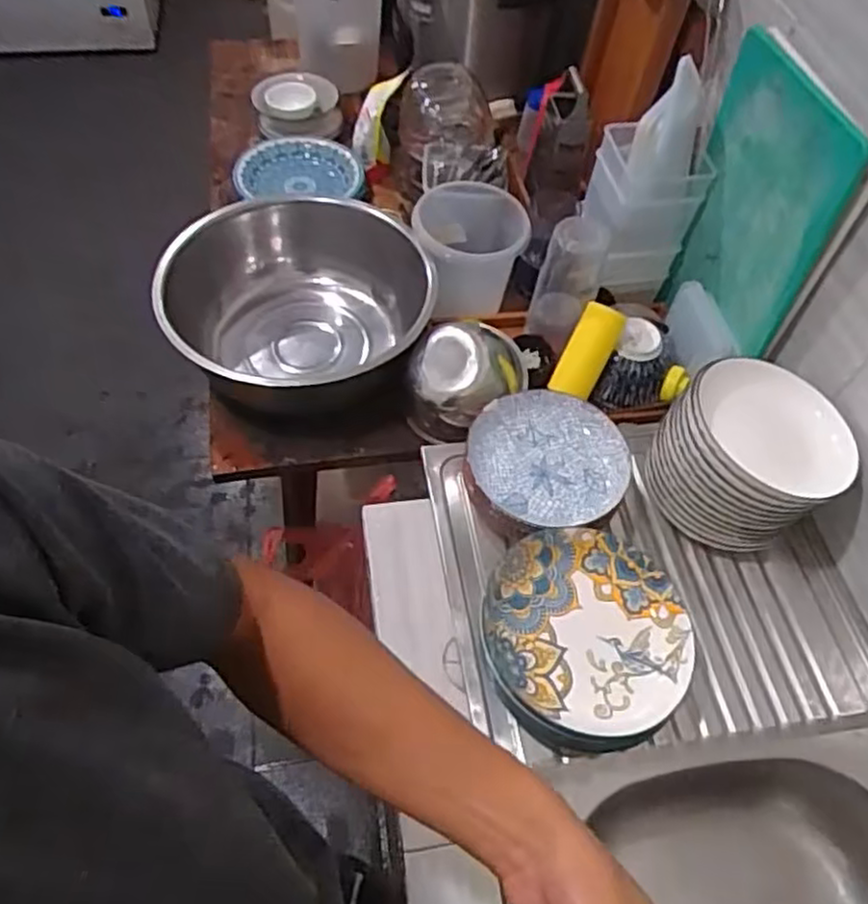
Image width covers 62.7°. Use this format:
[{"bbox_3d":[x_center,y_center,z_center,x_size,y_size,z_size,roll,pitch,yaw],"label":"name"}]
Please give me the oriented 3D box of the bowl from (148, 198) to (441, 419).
[{"bbox_3d":[-0.189,-0.196,1.047,0.341,0.173,0.360,2,56,-3],"label":"bowl"}]

